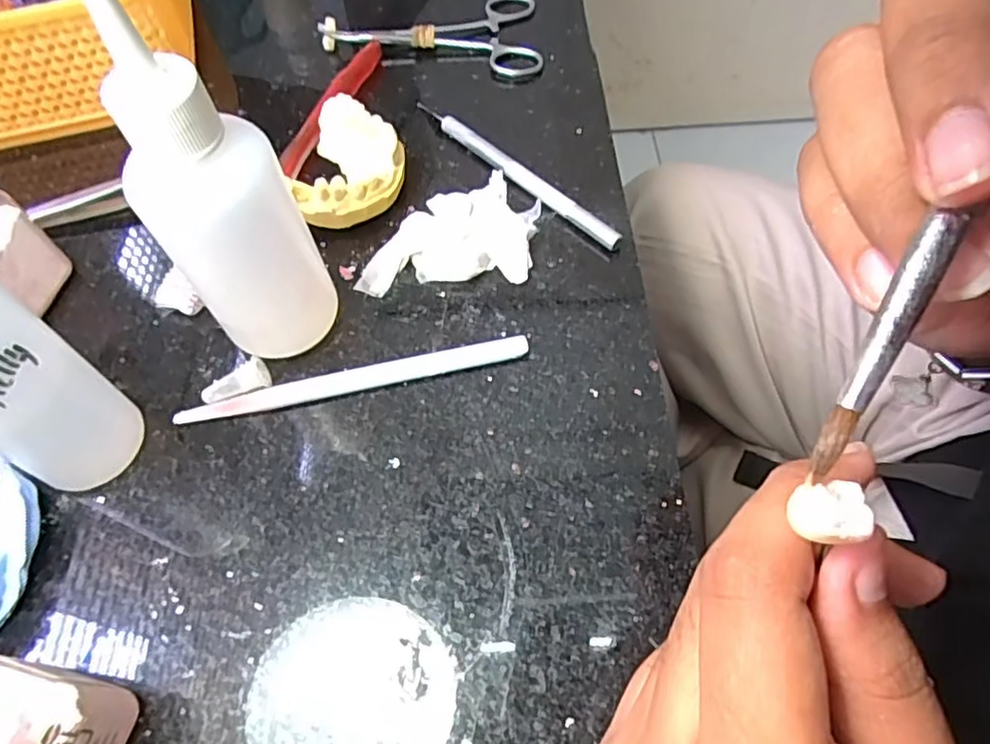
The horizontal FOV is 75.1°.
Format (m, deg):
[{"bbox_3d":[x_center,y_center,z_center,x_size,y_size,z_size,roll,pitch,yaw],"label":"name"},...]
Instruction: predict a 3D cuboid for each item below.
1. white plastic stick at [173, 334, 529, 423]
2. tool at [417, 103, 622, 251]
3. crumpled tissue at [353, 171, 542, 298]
[{"bbox_3d":[-0.055,0.004,0.254,0.137,0.004,0.009,-11,60,-4],"label":"white plastic stick"},{"bbox_3d":[0.007,-0.097,0.307,0.007,0.008,0.135,-40,66,-19],"label":"tool"},{"bbox_3d":[-0.020,-0.064,0.287,0.077,0.011,0.056,-4,60,0],"label":"crumpled tissue"}]

